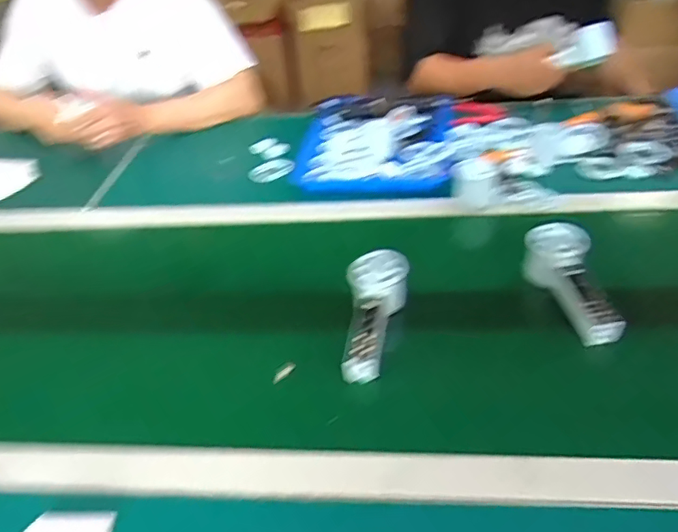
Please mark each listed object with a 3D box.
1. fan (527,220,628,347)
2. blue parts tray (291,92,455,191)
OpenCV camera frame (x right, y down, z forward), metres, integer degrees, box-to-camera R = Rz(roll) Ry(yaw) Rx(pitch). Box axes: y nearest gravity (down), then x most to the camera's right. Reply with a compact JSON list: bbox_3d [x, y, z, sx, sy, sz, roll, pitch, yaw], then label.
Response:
[{"bbox_3d":[0.274,0.016,0.630,0.055,0.070,0.165,-11,39,-9],"label":"fan"},{"bbox_3d":[0.063,-0.229,0.965,0.271,0.057,0.301,5,39,12],"label":"blue parts tray"}]

